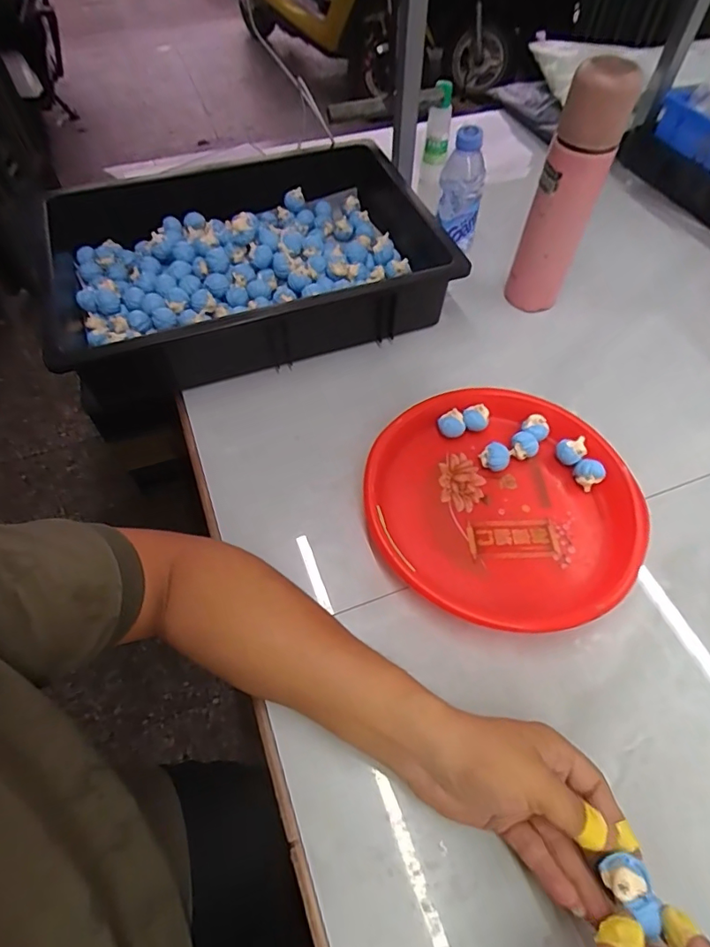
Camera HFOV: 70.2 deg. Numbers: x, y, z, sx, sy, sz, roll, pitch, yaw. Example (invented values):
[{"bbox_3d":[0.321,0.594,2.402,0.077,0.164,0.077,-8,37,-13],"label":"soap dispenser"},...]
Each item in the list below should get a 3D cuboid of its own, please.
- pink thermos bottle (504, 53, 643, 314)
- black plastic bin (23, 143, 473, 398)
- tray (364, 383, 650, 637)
[{"bbox_3d":[0.230,-0.296,0.562,0.066,0.258,0.055,19,59,12],"label":"pink thermos bottle"},{"bbox_3d":[-0.138,-0.267,0.641,0.465,0.103,0.341,-17,59,-10],"label":"black plastic bin"},{"bbox_3d":[0.141,0.026,0.489,0.250,0.037,0.247,0,57,0],"label":"tray"}]

